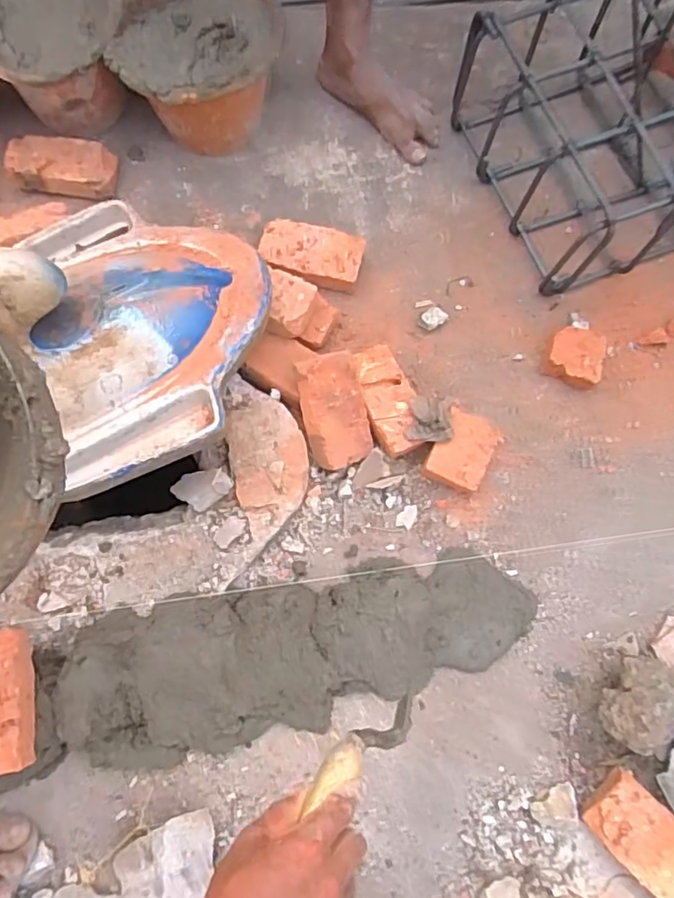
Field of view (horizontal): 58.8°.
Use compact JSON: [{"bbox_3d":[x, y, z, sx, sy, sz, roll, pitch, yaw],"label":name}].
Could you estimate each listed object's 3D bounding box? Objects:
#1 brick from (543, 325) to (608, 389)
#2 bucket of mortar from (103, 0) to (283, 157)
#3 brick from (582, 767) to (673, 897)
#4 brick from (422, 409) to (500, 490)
[{"bbox_3d":[0.370,-0.146,0.924,0.084,0.046,0.088,17,75,1],"label":"brick"},{"bbox_3d":[-0.208,-0.581,0.958,0.230,0.193,0.230,1,76,-4],"label":"bucket of mortar"},{"bbox_3d":[0.389,0.484,0.732,0.084,0.053,0.168,-47,72,2],"label":"brick"},{"bbox_3d":[0.179,0.002,0.869,0.085,0.048,0.118,28,76,3],"label":"brick"}]

